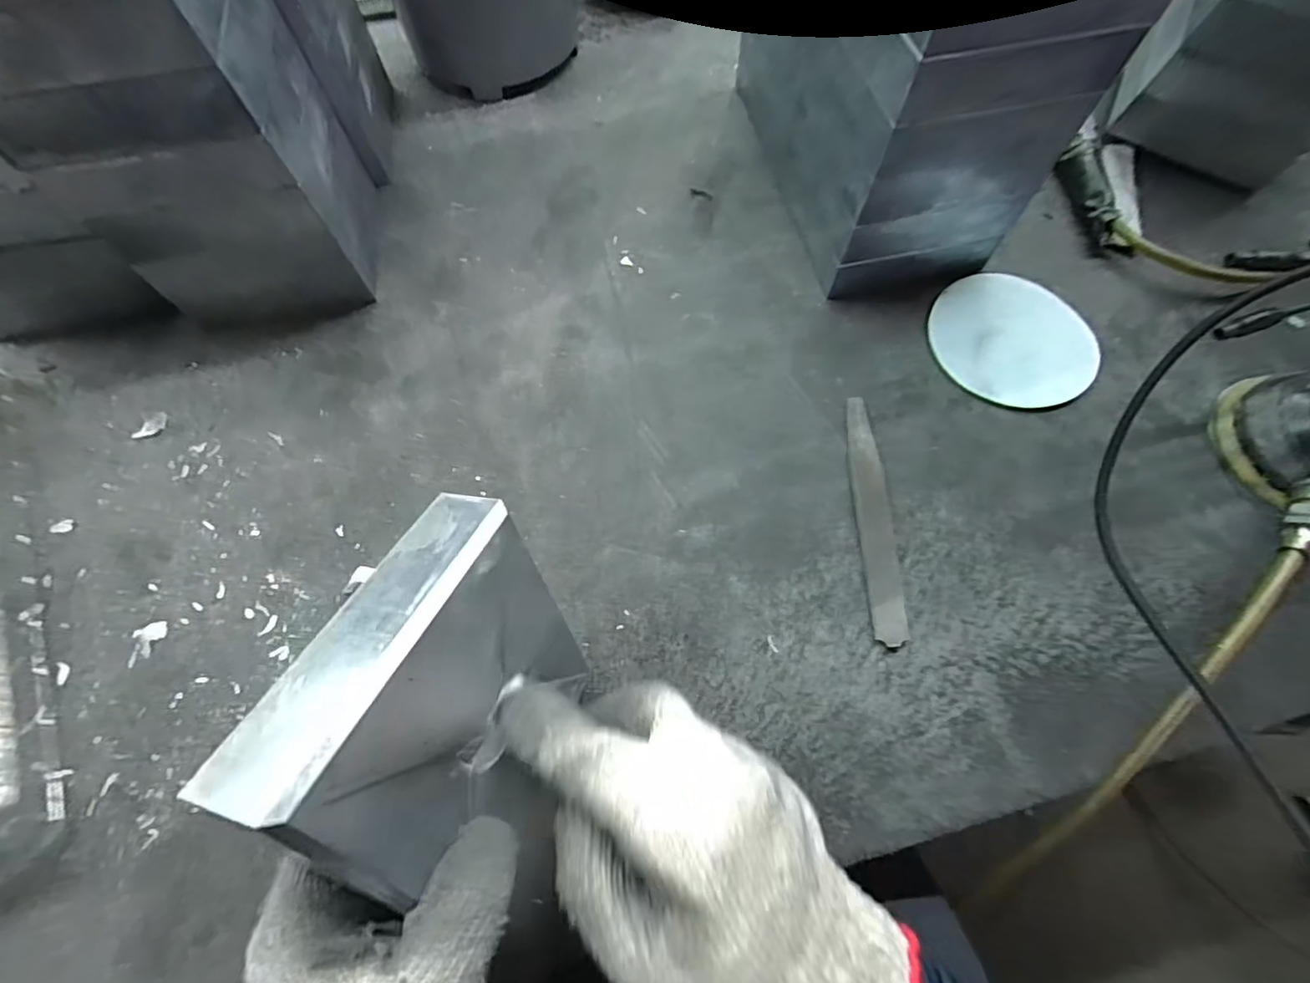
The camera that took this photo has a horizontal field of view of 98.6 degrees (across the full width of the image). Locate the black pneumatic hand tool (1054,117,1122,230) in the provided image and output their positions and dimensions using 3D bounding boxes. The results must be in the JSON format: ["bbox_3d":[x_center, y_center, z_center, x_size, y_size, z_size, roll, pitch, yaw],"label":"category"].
[{"bbox_3d":[0.356,-0.257,0.468,0.033,0.024,0.111,2,67,1],"label":"black pneumatic hand tool"}]

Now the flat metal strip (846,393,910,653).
[{"bbox_3d":[0.140,0.014,0.361,0.022,0.005,0.162,-1,66,5],"label":"flat metal strip"}]

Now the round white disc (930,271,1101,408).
[{"bbox_3d":[0.264,-0.113,0.418,0.108,0.009,0.118,-2,68,4],"label":"round white disc"}]

